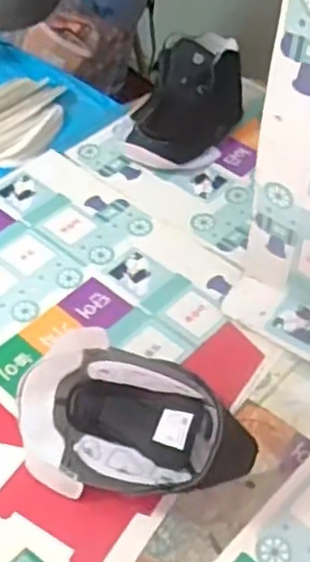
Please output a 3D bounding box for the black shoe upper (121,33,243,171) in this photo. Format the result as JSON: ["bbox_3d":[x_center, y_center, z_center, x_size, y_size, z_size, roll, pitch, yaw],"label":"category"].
[{"bbox_3d":[0.048,-0.310,1.307,0.166,0.120,0.231,18,52,16],"label":"black shoe upper"}]

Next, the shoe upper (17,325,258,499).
[{"bbox_3d":[-0.038,0.172,0.883,0.288,0.123,0.153,20,52,18],"label":"shoe upper"}]

